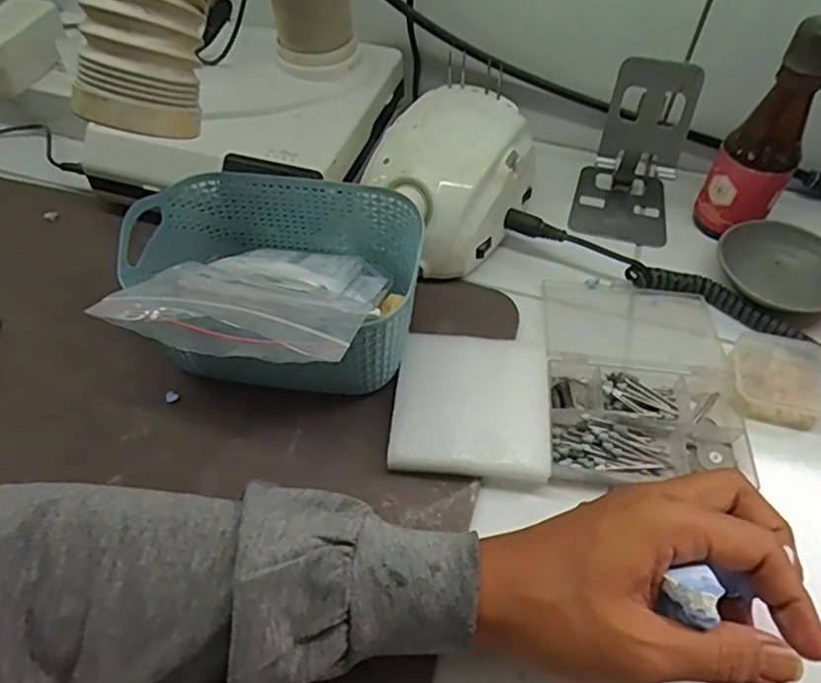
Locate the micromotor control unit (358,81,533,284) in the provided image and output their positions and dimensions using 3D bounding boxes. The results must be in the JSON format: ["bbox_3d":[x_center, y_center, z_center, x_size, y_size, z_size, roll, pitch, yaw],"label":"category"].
[{"bbox_3d":[0.026,-0.122,0.463,0.105,0.072,0.138,26,56,18],"label":"micromotor control unit"}]

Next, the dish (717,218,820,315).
[{"bbox_3d":[0.269,-0.052,0.447,0.086,0.029,0.082,1,52,-1],"label":"dish"}]

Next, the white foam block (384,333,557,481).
[{"bbox_3d":[0.038,0.038,0.379,0.092,0.018,0.095,6,52,4],"label":"white foam block"}]

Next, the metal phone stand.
[{"bbox_3d":[0.178,-0.146,0.476,0.078,0.113,0.084,17,53,12],"label":"metal phone stand"}]

